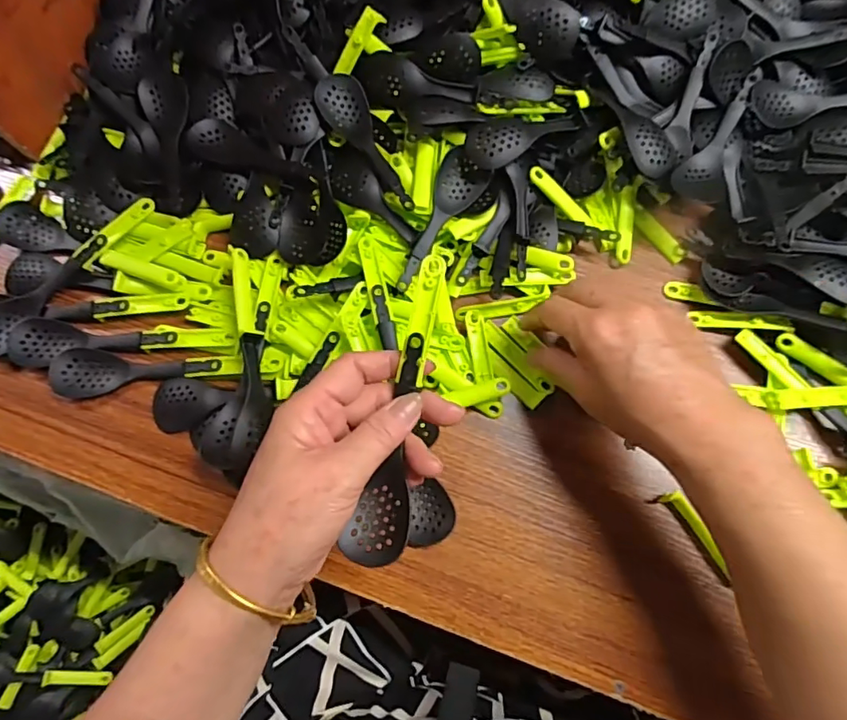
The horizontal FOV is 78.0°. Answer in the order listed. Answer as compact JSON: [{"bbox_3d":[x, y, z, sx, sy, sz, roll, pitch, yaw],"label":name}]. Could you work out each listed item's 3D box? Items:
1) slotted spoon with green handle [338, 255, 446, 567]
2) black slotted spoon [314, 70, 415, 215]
[{"bbox_3d":[-0.014,0.027,0.300,0.033,0.018,0.174,10,88,3],"label":"slotted spoon with green handle"},{"bbox_3d":[-0.043,-0.178,0.425,0.038,0.018,0.130,-33,77,-8],"label":"black slotted spoon"}]

